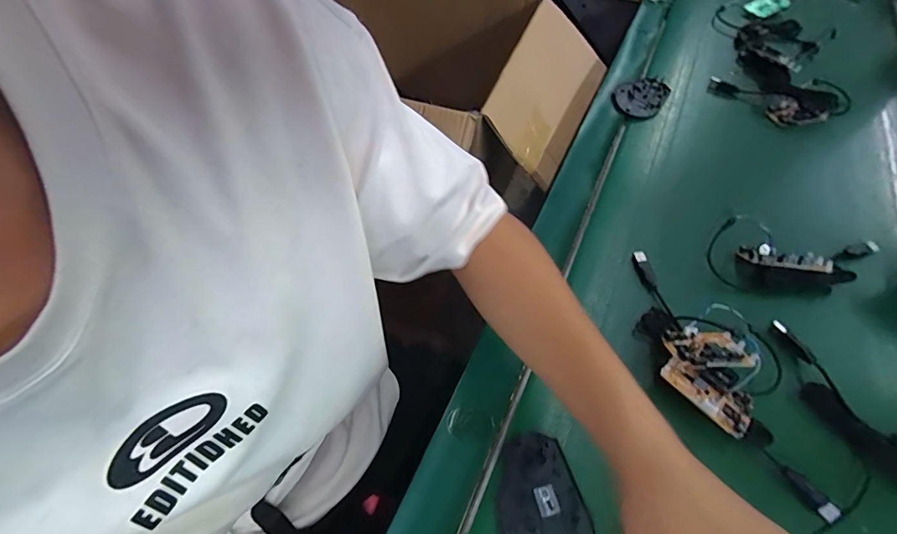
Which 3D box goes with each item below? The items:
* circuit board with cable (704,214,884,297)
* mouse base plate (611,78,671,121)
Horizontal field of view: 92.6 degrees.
[{"bbox_3d":[0.401,-0.012,0.490,0.215,0.039,0.088,3,58,0],"label":"circuit board with cable"},{"bbox_3d":[0.300,-0.267,0.674,0.072,0.010,0.107,33,63,17],"label":"mouse base plate"}]

